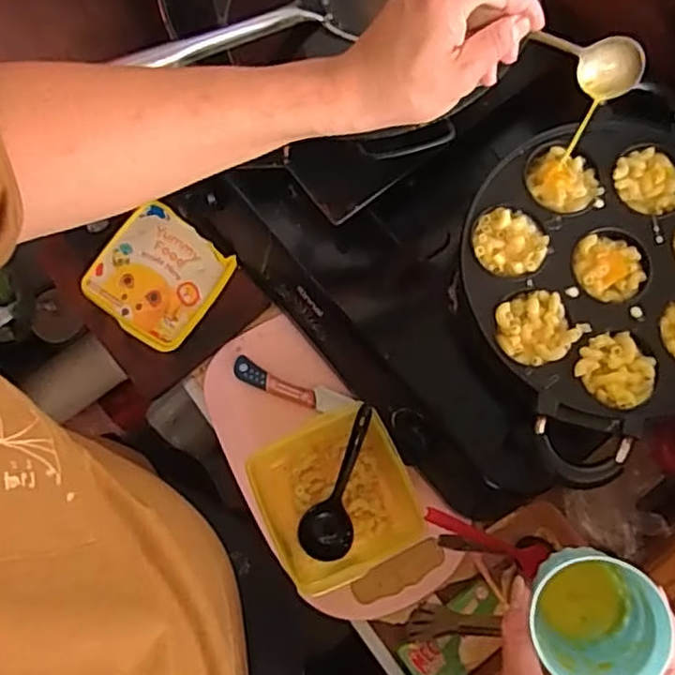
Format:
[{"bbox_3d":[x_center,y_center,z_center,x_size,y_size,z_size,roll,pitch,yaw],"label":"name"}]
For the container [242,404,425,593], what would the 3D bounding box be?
[{"bbox_3d":[-0.003,0.162,0.676,0.150,0.069,0.158,-26,77,-5],"label":"container"}]

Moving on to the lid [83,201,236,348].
[{"bbox_3d":[-0.207,-0.070,0.763,0.142,0.016,0.133,37,80,9],"label":"lid"}]

